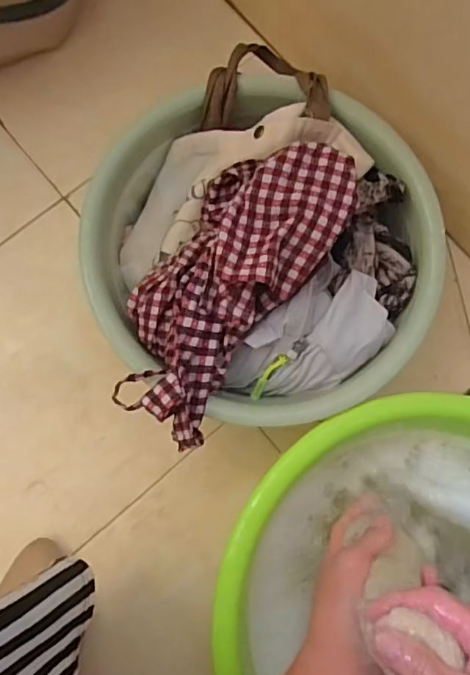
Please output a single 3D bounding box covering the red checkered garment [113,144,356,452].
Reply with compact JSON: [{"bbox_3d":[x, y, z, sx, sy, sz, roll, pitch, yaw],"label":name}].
[{"bbox_3d":[-0.010,-0.047,0.427,0.113,0.073,0.240,35,80,5],"label":"red checkered garment"}]

